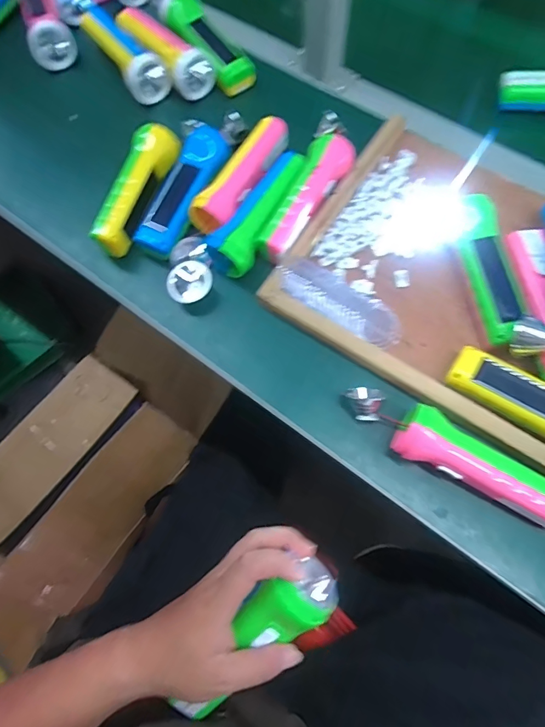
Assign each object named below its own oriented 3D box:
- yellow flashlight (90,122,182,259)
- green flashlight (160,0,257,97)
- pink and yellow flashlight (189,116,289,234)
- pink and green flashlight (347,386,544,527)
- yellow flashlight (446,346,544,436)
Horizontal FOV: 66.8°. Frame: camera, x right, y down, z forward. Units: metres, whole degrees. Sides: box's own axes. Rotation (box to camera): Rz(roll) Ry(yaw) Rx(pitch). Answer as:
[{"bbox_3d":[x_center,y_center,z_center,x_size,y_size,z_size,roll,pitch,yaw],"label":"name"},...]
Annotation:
[{"bbox_3d":[-0.157,-0.200,0.485,0.047,0.054,0.162,17,72,8],"label":"yellow flashlight"},{"bbox_3d":[-0.089,-0.436,0.557,0.060,0.050,0.163,-31,72,-9],"label":"green flashlight"},{"bbox_3d":[-0.032,-0.219,0.477,0.043,0.037,0.155,31,74,13],"label":"pink and yellow flashlight"},{"bbox_3d":[0.163,0.081,0.367,0.208,0.042,0.047,29,74,12],"label":"pink and green flashlight"},{"bbox_3d":[0.243,0.038,0.382,0.156,0.047,0.048,33,75,13],"label":"yellow flashlight"}]

